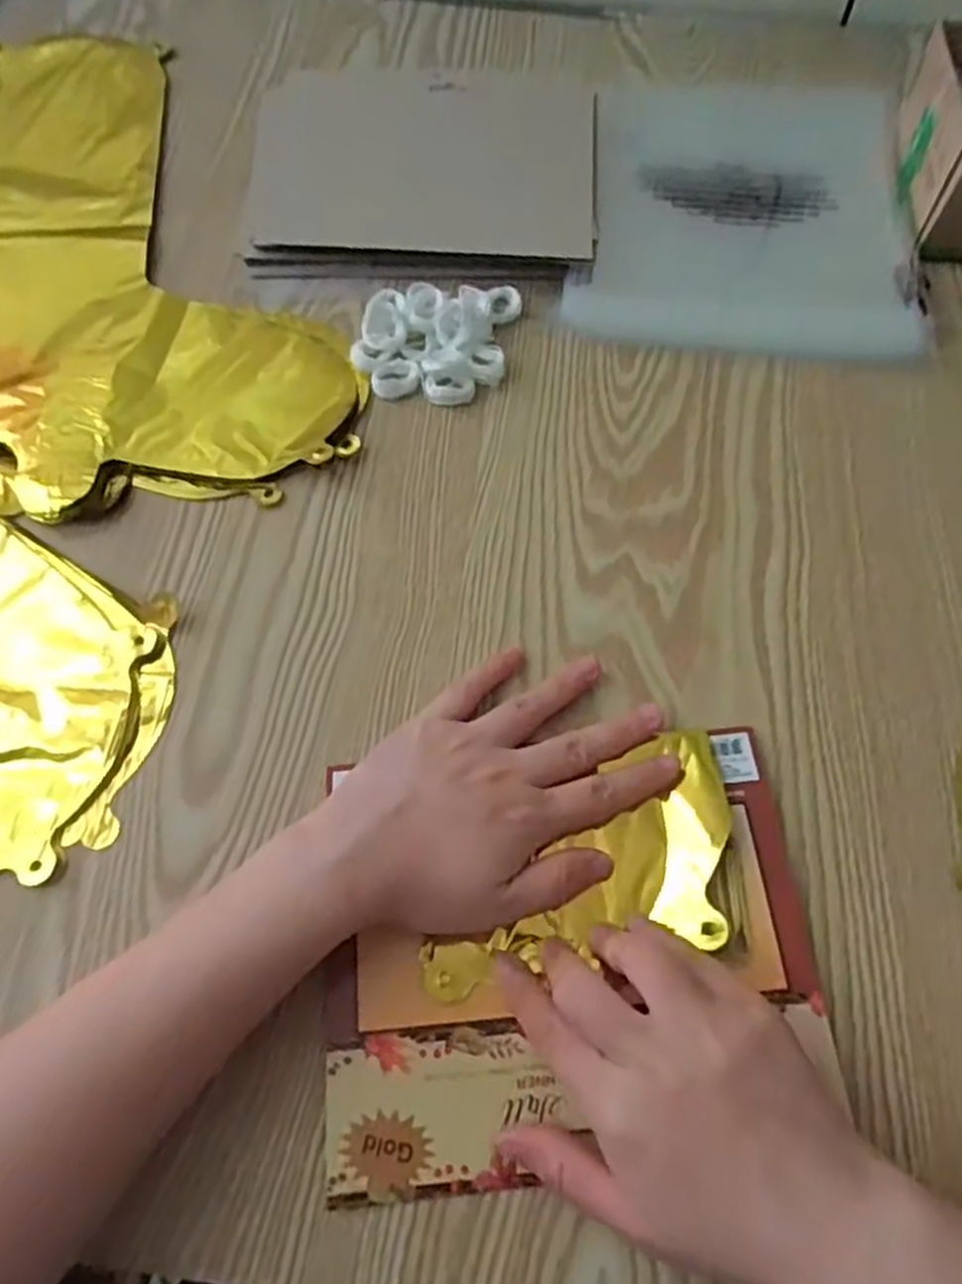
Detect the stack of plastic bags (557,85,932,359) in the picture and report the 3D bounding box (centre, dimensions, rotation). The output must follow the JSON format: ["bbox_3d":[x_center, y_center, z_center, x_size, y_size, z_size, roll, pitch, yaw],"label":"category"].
[{"bbox_3d":[0.160,-0.268,0.489,0.199,0.024,0.200,3,64,2],"label":"stack of plastic bags"}]

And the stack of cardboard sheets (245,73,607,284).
[{"bbox_3d":[-0.036,-0.312,0.519,0.218,0.016,0.187,2,64,1],"label":"stack of cardboard sheets"}]

